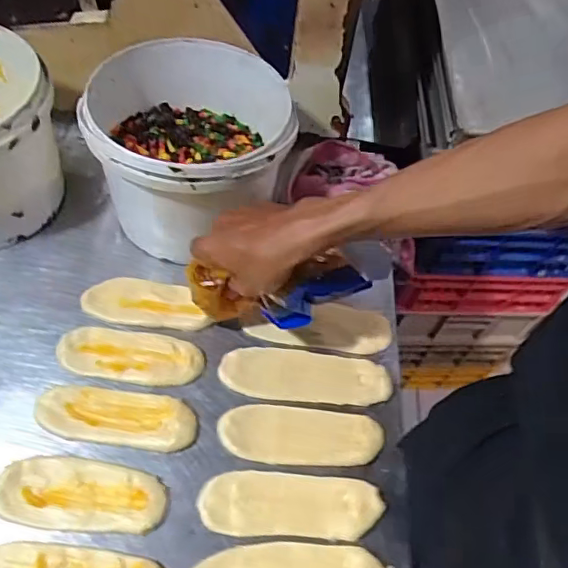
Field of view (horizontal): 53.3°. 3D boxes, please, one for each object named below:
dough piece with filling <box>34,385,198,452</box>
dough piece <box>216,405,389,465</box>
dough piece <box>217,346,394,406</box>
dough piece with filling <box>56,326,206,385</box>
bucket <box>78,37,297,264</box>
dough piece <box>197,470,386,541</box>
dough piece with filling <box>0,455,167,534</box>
[{"bbox_3d":[-0.164,0.130,0.558,0.152,0.008,0.053,7,56,0],"label":"dough piece with filling"},{"bbox_3d":[0.018,0.151,0.568,0.161,0.009,0.057,3,56,-3],"label":"dough piece"},{"bbox_3d":[0.024,0.096,0.604,0.179,0.018,0.059,5,56,-2],"label":"dough piece"},{"bbox_3d":[-0.160,0.074,0.596,0.147,0.006,0.059,7,56,0],"label":"dough piece with filling"},{"bbox_3d":[-0.103,-0.145,0.655,0.208,0.164,0.202,1,56,-4],"label":"bucket"},{"bbox_3d":[0.007,0.206,0.532,0.167,0.006,0.056,4,56,-3],"label":"dough piece"},{"bbox_3d":[-0.185,0.191,0.516,0.148,0.010,0.061,6,56,-1],"label":"dough piece with filling"}]

